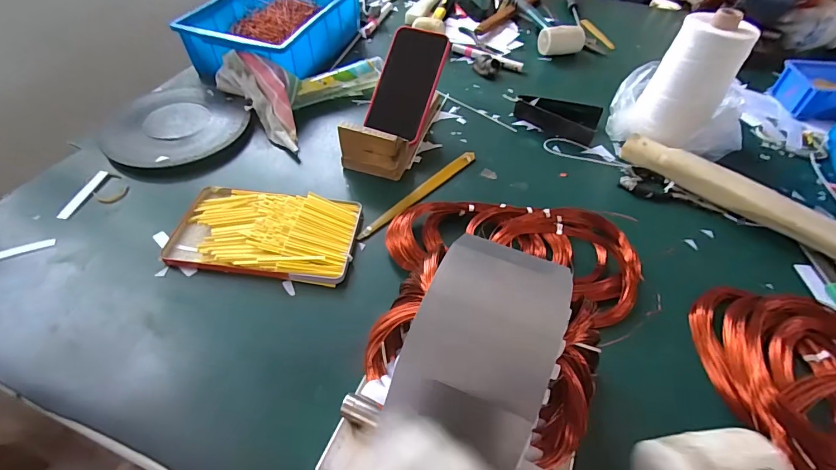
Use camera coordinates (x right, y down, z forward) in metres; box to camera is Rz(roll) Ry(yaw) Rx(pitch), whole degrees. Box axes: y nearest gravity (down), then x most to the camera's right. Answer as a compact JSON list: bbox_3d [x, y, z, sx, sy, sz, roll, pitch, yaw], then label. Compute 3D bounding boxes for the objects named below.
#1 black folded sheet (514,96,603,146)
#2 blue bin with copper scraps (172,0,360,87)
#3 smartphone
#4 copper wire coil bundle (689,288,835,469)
[{"bbox_3d":[0.212,-0.181,0.631,0.126,0.033,0.068,23,52,16],"label":"black folded sheet"},{"bbox_3d":[-0.248,-0.369,0.732,0.209,0.091,0.296,15,50,10],"label":"blue bin with copper scraps"},{"bbox_3d":[-0.017,-0.212,0.570,0.083,0.013,0.158,18,83,10],"label":"smartphone"},{"bbox_3d":[0.357,0.137,0.363,0.149,0.033,0.210,-5,49,-8],"label":"copper wire coil bundle"}]

